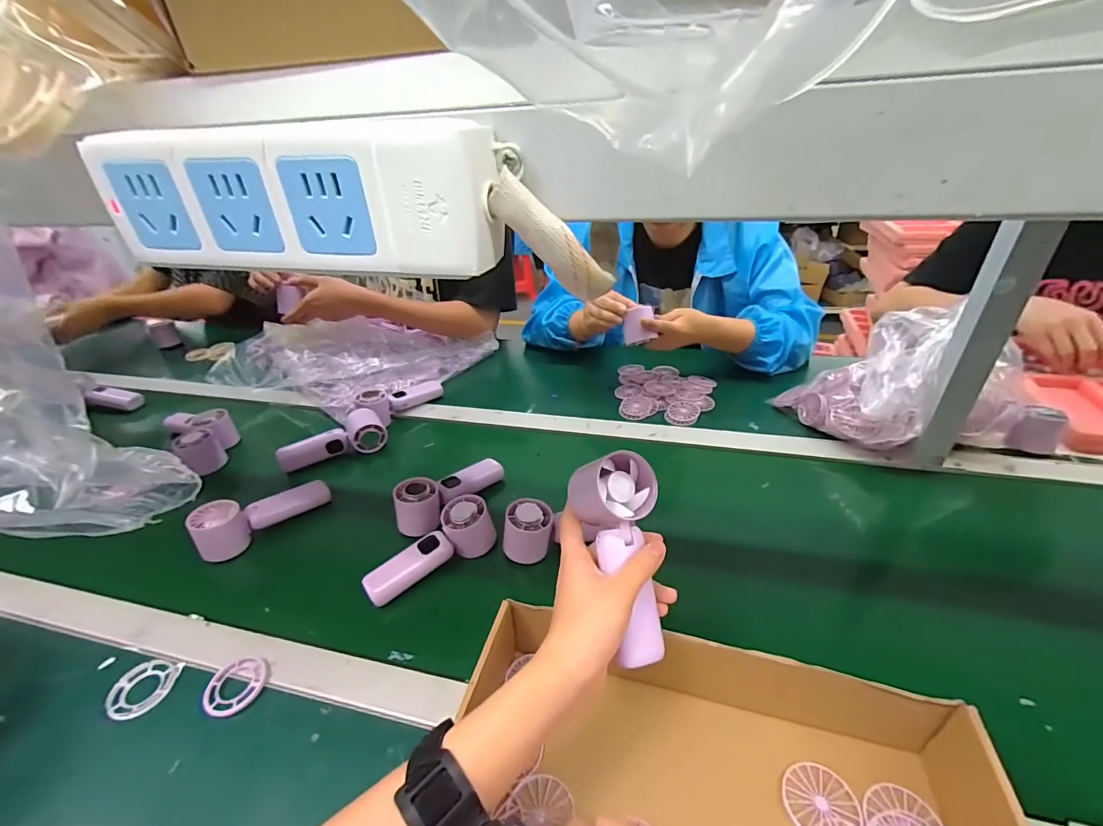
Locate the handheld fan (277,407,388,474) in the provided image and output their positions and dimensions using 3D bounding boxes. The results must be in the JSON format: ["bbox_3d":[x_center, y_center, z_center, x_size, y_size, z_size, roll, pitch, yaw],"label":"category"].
[{"bbox_3d":[-0.351,0.041,0.753,0.156,0.048,0.063,-14,36,-17],"label":"handheld fan"}]

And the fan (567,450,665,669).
[{"bbox_3d":[0.056,0.109,0.360,0.064,0.045,0.152,-6,74,-6],"label":"fan"}]

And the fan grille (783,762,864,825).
[{"bbox_3d":[0.197,0.285,0.339,0.049,0.006,0.049,-2,34,1],"label":"fan grille"}]

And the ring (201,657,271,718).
[{"bbox_3d":[-0.296,0.255,0.437,0.050,0.004,0.052,-2,34,1],"label":"ring"}]

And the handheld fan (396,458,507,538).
[{"bbox_3d":[-0.139,0.098,0.627,0.056,0.056,0.160,24,42,33],"label":"handheld fan"}]

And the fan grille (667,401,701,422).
[{"bbox_3d":[0.225,-0.004,0.791,0.052,0.010,0.052,9,36,16],"label":"fan grille"}]

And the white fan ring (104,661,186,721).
[{"bbox_3d":[-0.387,0.261,0.440,0.052,0.007,0.053,-2,34,1],"label":"white fan ring"}]

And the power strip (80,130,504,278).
[{"bbox_3d":[-0.104,-0.085,0.188,0.165,0.047,0.031,9,36,16],"label":"power strip"}]

